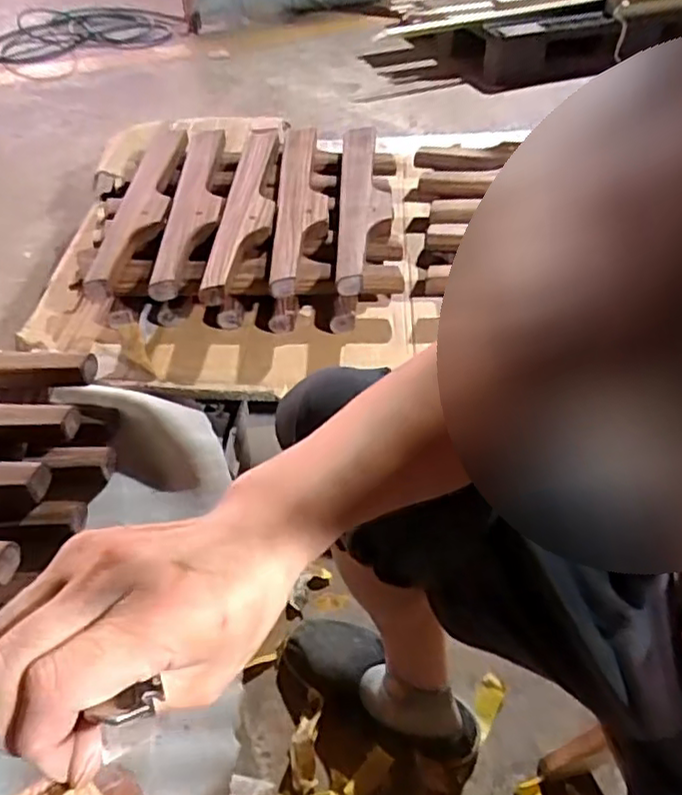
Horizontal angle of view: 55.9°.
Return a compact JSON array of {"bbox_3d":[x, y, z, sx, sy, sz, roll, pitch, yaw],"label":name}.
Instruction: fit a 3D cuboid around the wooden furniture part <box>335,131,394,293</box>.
[{"bbox_3d":[0.045,-0.387,1.184,0.089,0.046,0.577,1,44,1],"label":"wooden furniture part"}]

